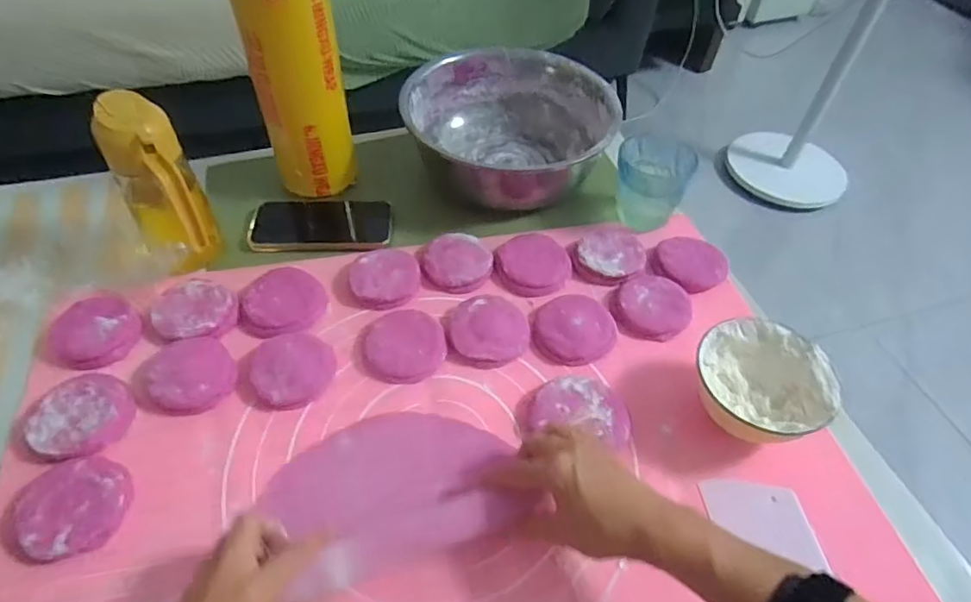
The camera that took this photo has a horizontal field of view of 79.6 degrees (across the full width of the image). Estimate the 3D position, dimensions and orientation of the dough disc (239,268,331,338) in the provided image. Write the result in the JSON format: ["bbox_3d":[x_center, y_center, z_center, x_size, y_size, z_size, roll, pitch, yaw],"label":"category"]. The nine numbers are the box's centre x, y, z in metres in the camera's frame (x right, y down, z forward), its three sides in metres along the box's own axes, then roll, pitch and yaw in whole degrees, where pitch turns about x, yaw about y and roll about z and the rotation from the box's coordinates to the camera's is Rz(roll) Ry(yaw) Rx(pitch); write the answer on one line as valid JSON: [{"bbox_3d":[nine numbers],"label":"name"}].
[{"bbox_3d":[-0.206,-0.001,0.590,0.081,0.016,0.084,17,51,10],"label":"dough disc"}]

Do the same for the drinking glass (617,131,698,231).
[{"bbox_3d":[0.193,-0.141,0.689,0.082,0.072,0.087,2,50,-2],"label":"drinking glass"}]

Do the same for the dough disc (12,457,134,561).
[{"bbox_3d":[-0.323,0.163,0.458,0.075,0.026,0.075,2,50,-2],"label":"dough disc"}]

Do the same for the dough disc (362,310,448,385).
[{"bbox_3d":[-0.078,0.043,0.565,0.076,0.013,0.077,2,50,-2],"label":"dough disc"}]

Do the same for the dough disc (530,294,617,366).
[{"bbox_3d":[0.090,0.026,0.586,0.086,0.020,0.073,-31,59,-26],"label":"dough disc"}]

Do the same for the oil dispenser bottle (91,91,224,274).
[{"bbox_3d":[-0.310,-0.099,0.562,0.069,0.173,0.083,-21,55,-20],"label":"oil dispenser bottle"}]

